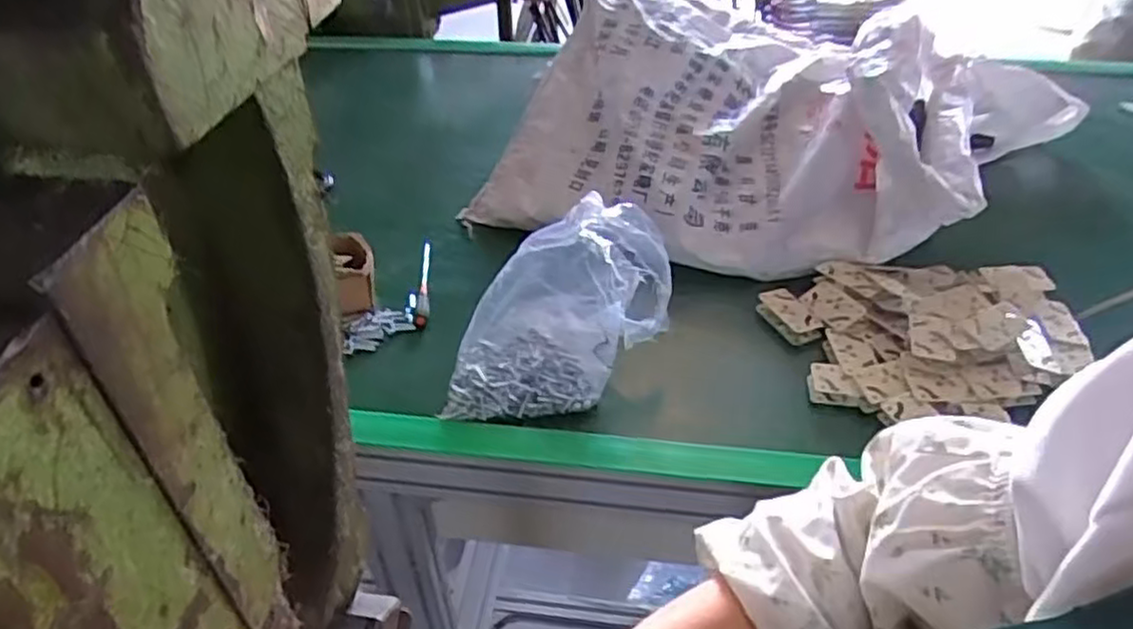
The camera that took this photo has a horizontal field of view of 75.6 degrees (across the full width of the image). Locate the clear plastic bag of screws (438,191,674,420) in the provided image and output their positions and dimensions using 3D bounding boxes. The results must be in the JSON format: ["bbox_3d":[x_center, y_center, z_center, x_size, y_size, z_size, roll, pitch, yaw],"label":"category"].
[{"bbox_3d":[-0.007,-0.007,0.760,0.235,0.182,0.135,-4,41,-3],"label":"clear plastic bag of screws"}]

